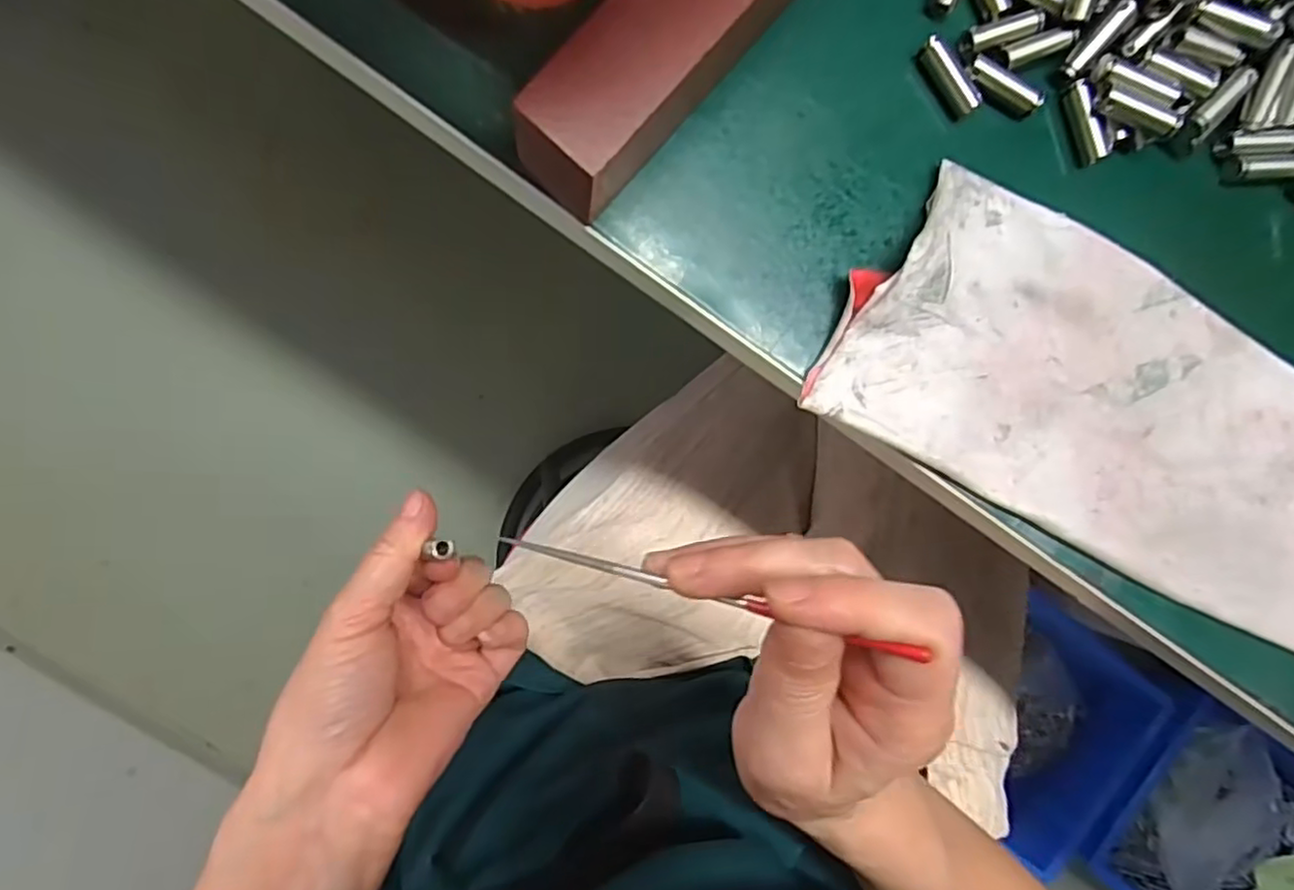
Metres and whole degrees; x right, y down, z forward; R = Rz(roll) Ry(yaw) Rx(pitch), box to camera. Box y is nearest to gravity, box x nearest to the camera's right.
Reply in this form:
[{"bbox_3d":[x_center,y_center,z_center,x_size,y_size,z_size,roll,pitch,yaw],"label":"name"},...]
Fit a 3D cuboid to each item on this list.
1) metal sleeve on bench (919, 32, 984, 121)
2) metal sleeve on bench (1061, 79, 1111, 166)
[{"bbox_3d":[0.091,-0.111,0.205,0.008,0.007,0.024,-31,94,-5],"label":"metal sleeve on bench"},{"bbox_3d":[0.135,-0.099,0.209,0.006,0.006,0.024,-22,94,-6],"label":"metal sleeve on bench"}]

